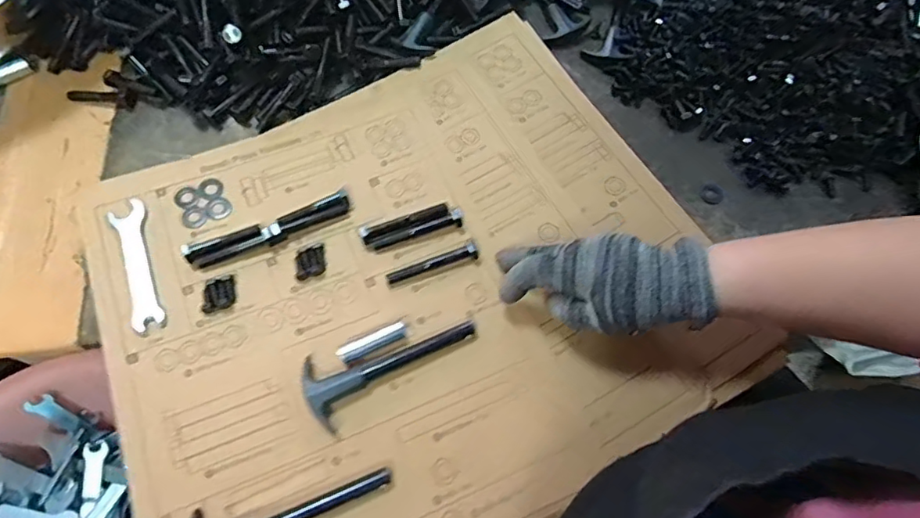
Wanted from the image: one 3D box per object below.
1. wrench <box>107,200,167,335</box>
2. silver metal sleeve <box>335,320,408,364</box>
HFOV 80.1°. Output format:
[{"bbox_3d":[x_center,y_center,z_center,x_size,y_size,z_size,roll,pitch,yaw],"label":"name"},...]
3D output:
[{"bbox_3d":[-0.247,0.004,0.423,0.025,0.008,0.111,-22,71,-10],"label":"wrench"},{"bbox_3d":[-0.064,0.061,0.403,0.052,0.012,0.013,-25,71,-11],"label":"silver metal sleeve"}]

